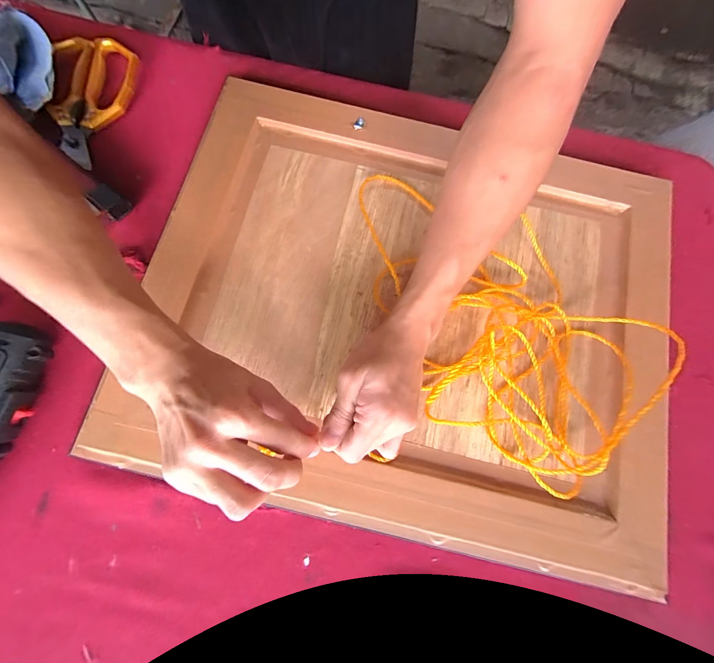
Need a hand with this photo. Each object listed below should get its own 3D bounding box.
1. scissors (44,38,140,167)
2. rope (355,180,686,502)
[{"bbox_3d":[-0.294,-0.259,0.344,0.083,0.026,0.154,-3,79,-2],"label":"scissors"},{"bbox_3d":[0.130,-0.013,0.278,0.294,0.056,0.267,11,78,1],"label":"rope"}]

